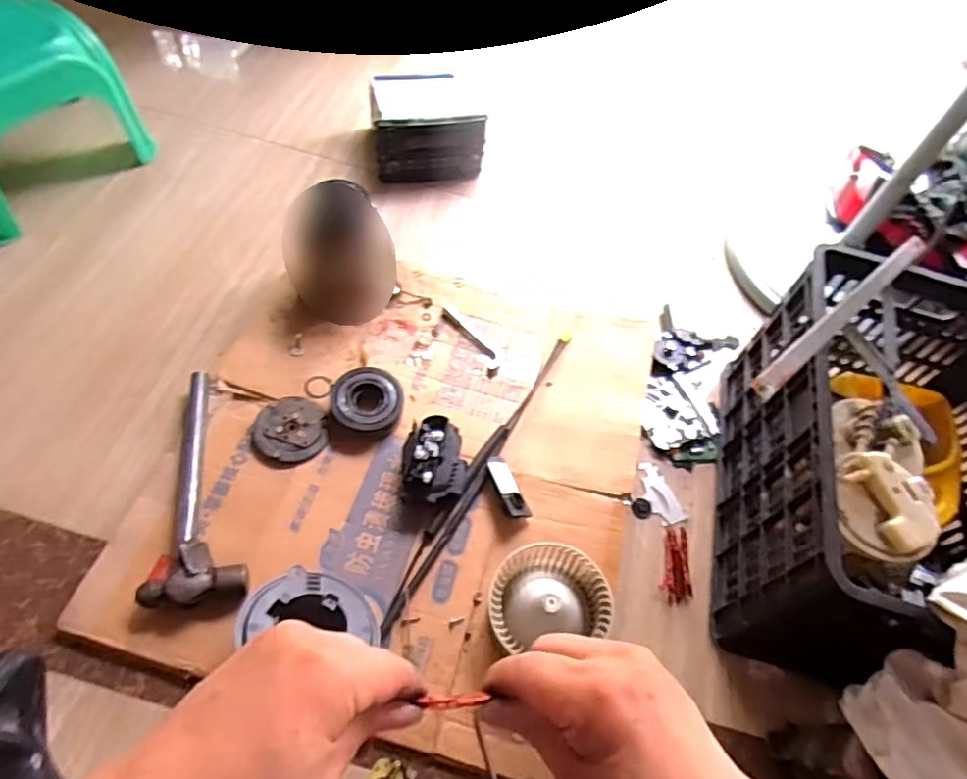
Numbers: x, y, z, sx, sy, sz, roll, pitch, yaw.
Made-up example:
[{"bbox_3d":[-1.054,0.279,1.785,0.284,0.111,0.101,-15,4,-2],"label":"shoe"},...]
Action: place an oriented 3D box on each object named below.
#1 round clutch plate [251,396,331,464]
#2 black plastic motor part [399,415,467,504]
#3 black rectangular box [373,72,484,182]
[{"bbox_3d":[-0.272,0.056,0.874,0.093,0.013,0.104,-22,63,-21],"label":"round clutch plate"},{"bbox_3d":[-0.068,0.099,0.844,0.090,0.052,0.112,-4,58,-11],"label":"black plastic motor part"},{"bbox_3d":[-0.114,-0.538,1.255,0.209,0.121,0.219,-3,58,-10],"label":"black rectangular box"}]

